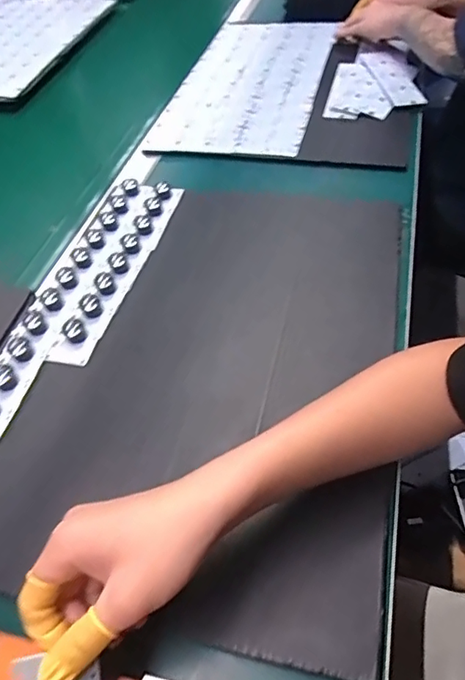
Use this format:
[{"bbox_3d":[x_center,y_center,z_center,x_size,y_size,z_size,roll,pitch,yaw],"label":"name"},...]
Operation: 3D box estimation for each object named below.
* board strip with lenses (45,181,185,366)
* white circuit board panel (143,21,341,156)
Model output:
[{"bbox_3d":[-0.122,-0.091,0.568,0.040,0.014,0.281,10,52,12],"label":"board strip with lenses"},{"bbox_3d":[0.035,-0.447,0.865,0.228,0.011,0.475,9,52,12],"label":"white circuit board panel"}]

